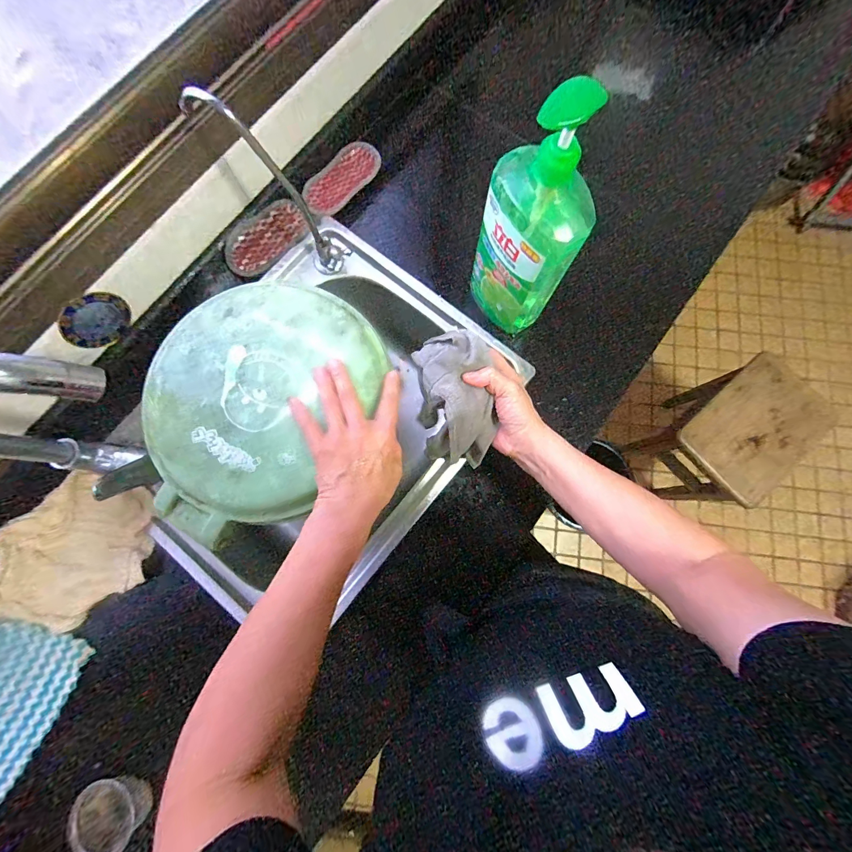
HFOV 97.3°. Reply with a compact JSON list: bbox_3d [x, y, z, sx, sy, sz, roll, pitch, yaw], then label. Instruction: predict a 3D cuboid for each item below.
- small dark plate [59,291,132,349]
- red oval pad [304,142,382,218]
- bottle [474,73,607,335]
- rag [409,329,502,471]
[{"bbox_3d":[-0.402,-0.129,0.461,0.004,0.061,0.073,23,74,22],"label":"small dark plate"},{"bbox_3d":[-0.134,-0.386,0.585,0.065,0.020,0.135,41,82,8],"label":"red oval pad"},{"bbox_3d":[0.110,-0.206,0.409,0.056,0.281,0.115,-37,81,-6],"label":"bottle"},{"bbox_3d":[0.032,-0.030,0.413,0.075,0.090,0.133,-6,79,0],"label":"rag"}]

